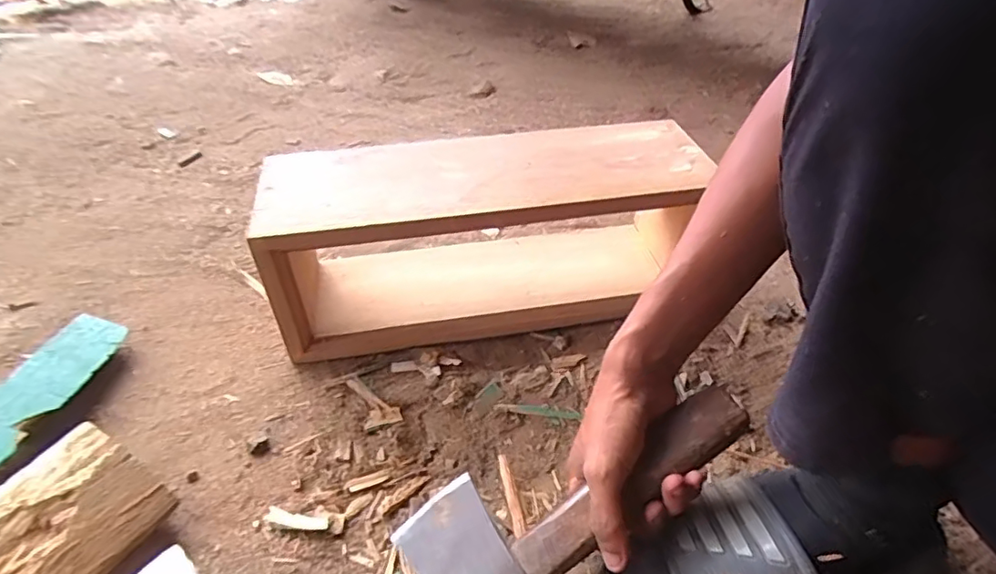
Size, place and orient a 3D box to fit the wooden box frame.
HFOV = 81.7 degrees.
[{"bbox_3d":[-0.010,-0.050,0.560,0.384,0.165,0.122,-6,43,-11],"label":"wooden box frame"}]

